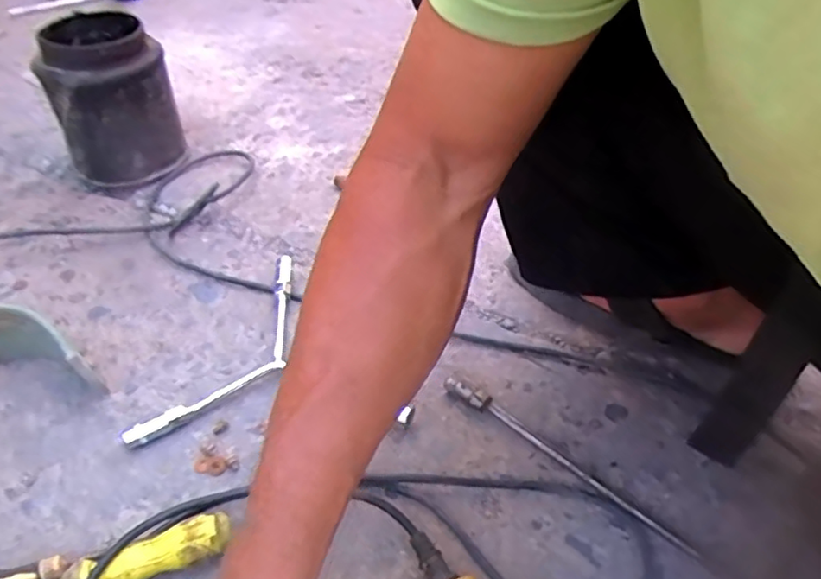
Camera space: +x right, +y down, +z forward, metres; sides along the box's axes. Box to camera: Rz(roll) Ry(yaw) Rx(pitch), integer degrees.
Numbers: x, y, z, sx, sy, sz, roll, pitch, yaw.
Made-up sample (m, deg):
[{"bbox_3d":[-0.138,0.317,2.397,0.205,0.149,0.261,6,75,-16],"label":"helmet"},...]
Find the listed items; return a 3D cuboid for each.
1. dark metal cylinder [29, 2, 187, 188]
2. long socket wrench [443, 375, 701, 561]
[{"bbox_3d":[-0.360,-0.224,0.744,0.131,0.174,0.137,-20,48,-21],"label":"dark metal cylinder"},{"bbox_3d":[0.121,0.135,0.492,0.228,0.016,0.016,32,52,27],"label":"long socket wrench"}]

